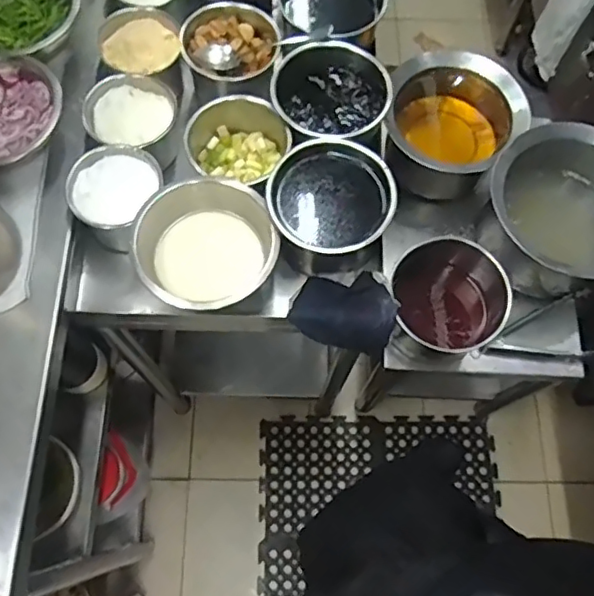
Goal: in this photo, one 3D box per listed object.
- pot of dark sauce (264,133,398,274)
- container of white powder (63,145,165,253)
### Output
[{"bbox_3d":[0.041,-0.117,0.765,0.150,0.102,0.148,1,70,-1],"label":"pot of dark sauce"},{"bbox_3d":[-0.227,-0.125,0.763,0.115,0.087,0.109,-29,73,-11],"label":"container of white powder"}]

